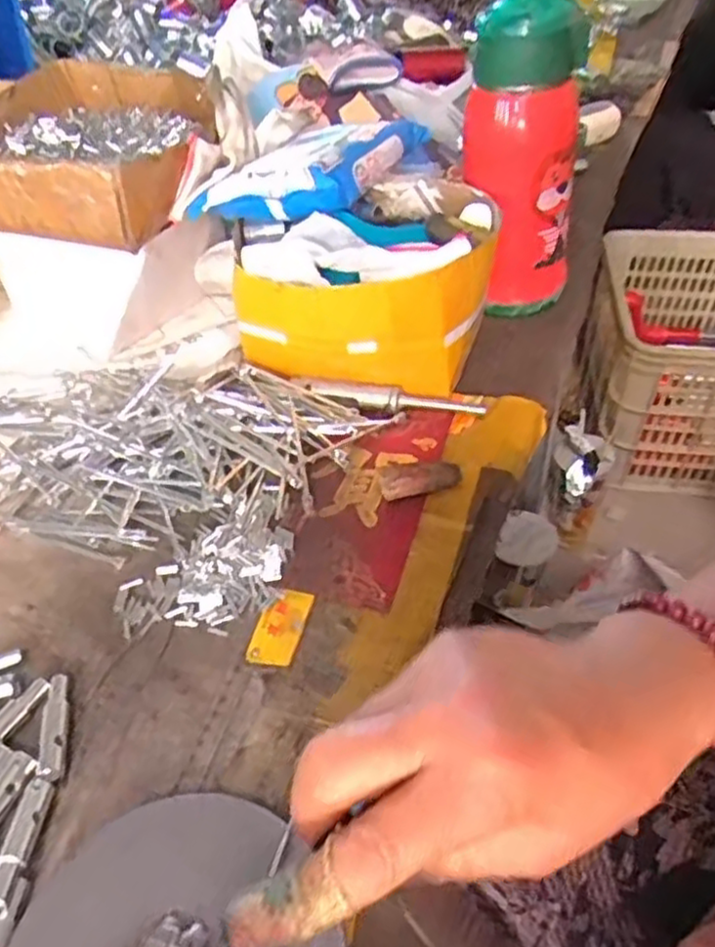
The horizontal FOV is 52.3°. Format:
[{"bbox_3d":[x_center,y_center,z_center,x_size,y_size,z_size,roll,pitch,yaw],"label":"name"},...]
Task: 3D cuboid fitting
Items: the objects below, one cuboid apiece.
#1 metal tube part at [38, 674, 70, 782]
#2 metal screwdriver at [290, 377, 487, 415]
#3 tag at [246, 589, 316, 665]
[{"bbox_3d":[-0.144,0.120,0.348,0.011,0.006,0.053,-11,45,-5],"label":"metal tube part"},{"bbox_3d":[0.021,-0.053,0.492,0.129,0.011,0.011,6,47,12],"label":"metal screwdriver"},{"bbox_3d":[-0.041,0.079,0.382,0.025,0.004,0.044,9,47,14],"label":"tag"}]

